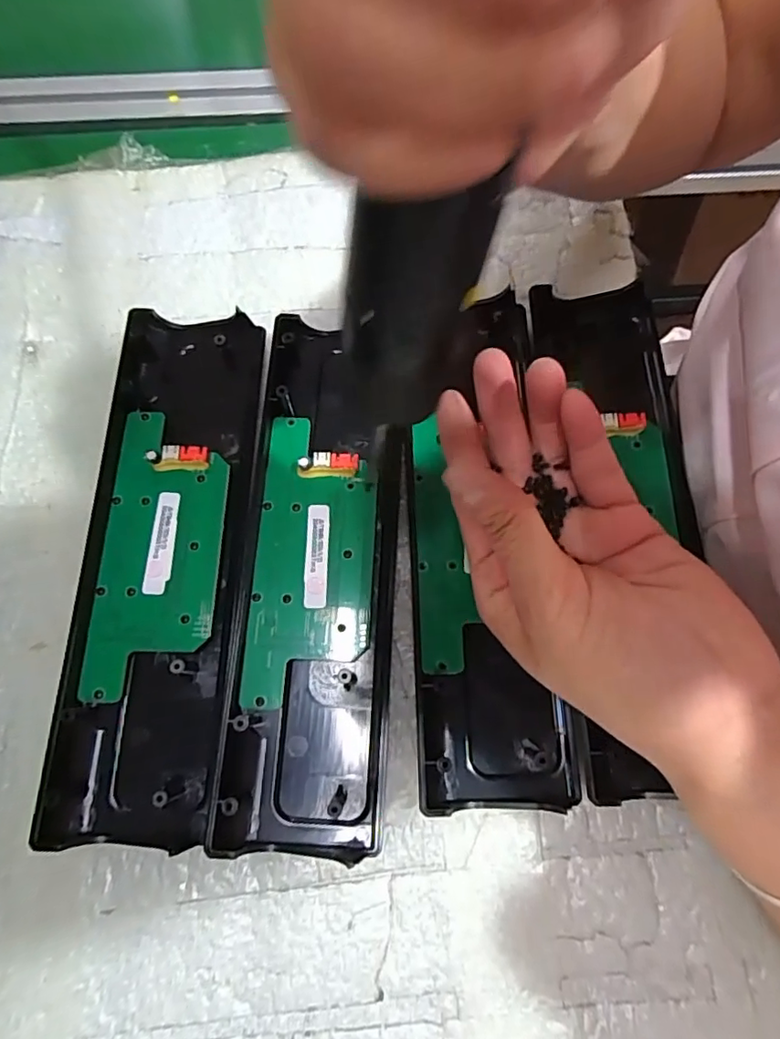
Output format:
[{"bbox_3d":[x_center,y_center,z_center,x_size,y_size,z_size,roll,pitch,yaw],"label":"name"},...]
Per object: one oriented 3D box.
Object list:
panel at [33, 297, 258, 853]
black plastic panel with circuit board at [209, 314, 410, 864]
[{"bbox_3d":[-0.107,0.013,0.259,0.067,0.016,0.244,1,73,0],"label":"panel"},{"bbox_3d":[-0.031,0.017,0.260,0.074,0.016,0.244,2,73,0],"label":"black plastic panel with circuit board"}]

